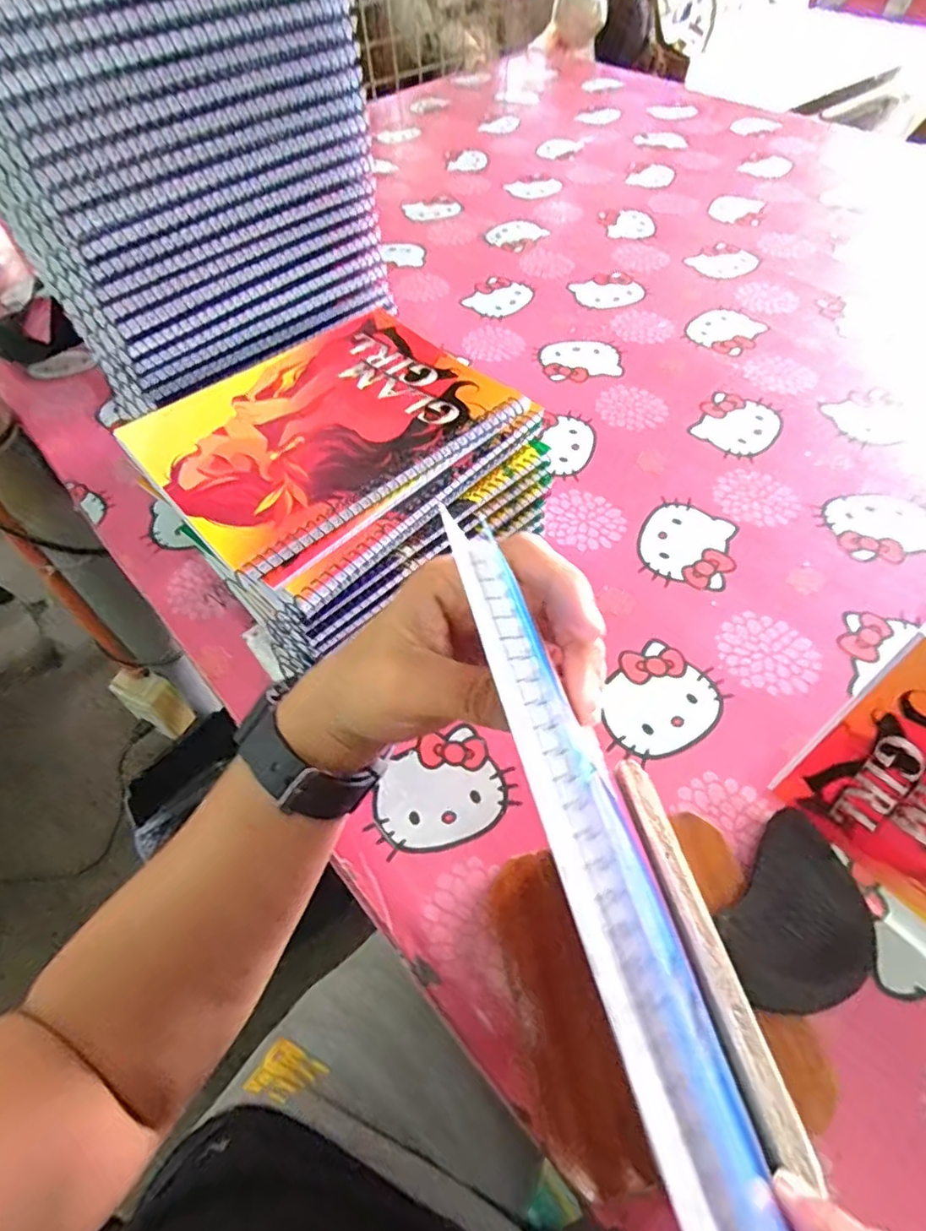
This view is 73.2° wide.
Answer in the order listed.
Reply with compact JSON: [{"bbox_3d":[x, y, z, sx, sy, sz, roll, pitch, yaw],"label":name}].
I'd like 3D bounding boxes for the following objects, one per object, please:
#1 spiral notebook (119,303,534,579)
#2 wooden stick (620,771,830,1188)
[{"bbox_3d":[-0.083,-0.118,0.377,0.199,0.008,0.150,-37,61,-21],"label":"spiral notebook"},{"bbox_3d":[0.087,0.117,0.229,0.014,0.006,0.134,-12,55,-6],"label":"wooden stick"}]

